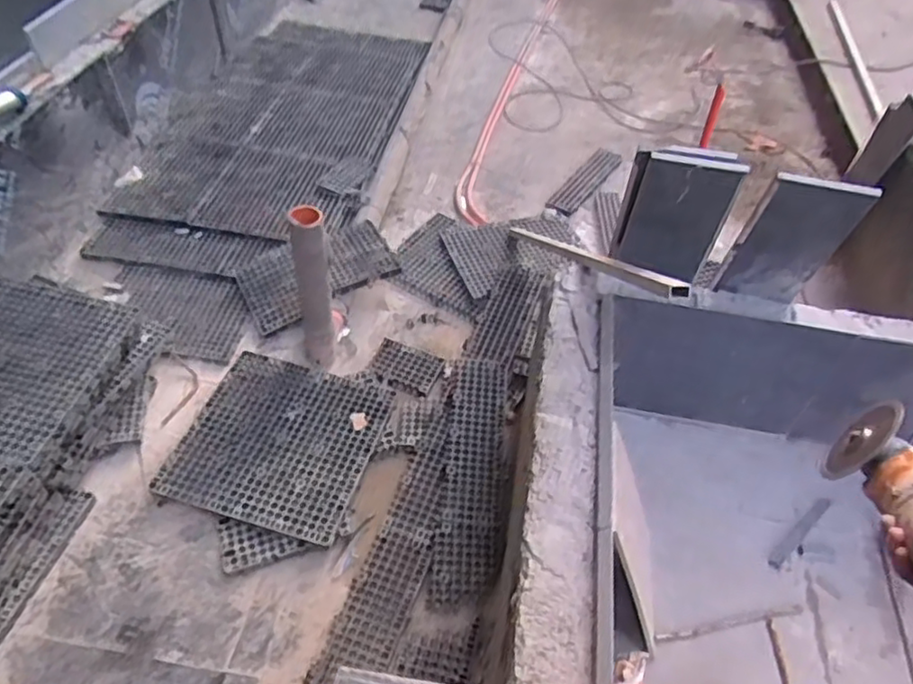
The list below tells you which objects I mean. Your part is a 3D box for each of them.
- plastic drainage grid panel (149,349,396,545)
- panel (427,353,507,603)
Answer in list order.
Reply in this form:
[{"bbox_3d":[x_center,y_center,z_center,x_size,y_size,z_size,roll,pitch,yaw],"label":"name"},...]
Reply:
[{"bbox_3d":[-0.479,0.259,1.780,0.485,0.029,0.483,14,48,9],"label":"plastic drainage grid panel"},{"bbox_3d":[0.051,0.338,1.768,0.165,0.039,0.705,7,54,1],"label":"panel"}]

